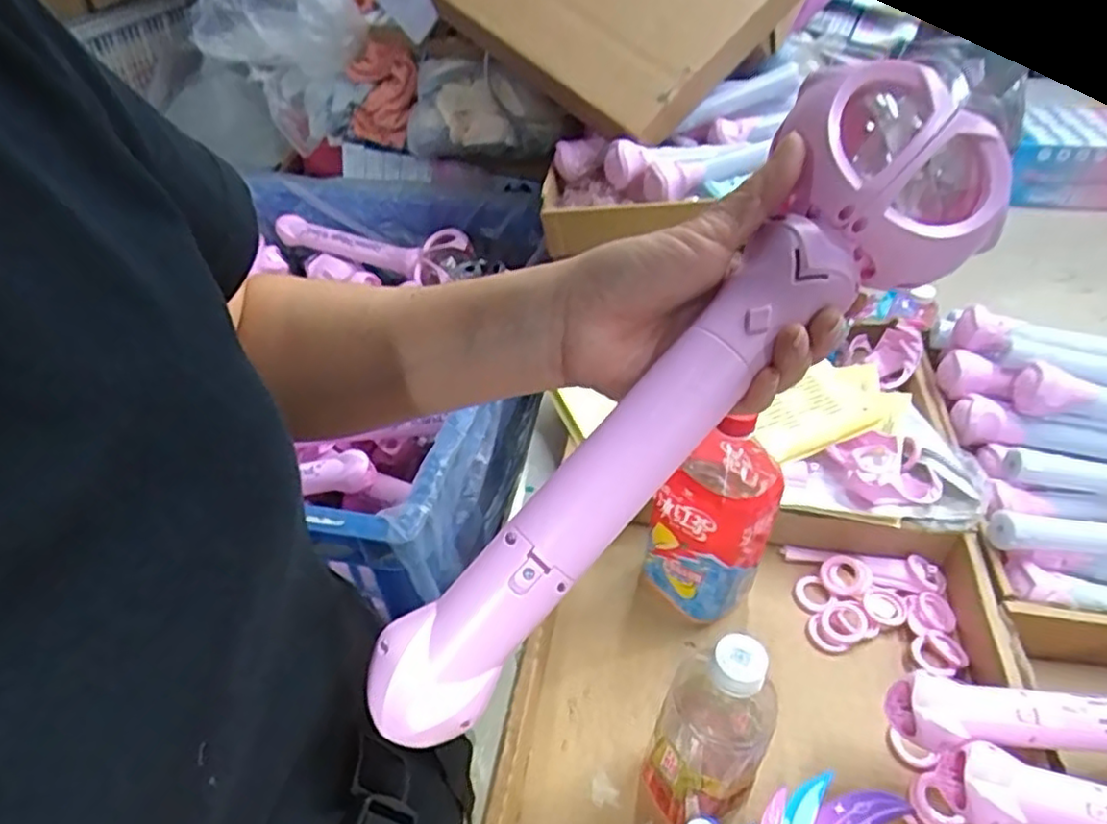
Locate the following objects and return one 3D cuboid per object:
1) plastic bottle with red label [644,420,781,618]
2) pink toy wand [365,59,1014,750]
[{"bbox_3d":[0.134,0.082,0.583,0.092,0.207,0.089,22,46,24],"label":"plastic bottle with red label"},{"bbox_3d":[0.049,-0.005,0.278,0.329,0.086,0.062,-47,52,-2],"label":"pink toy wand"}]

